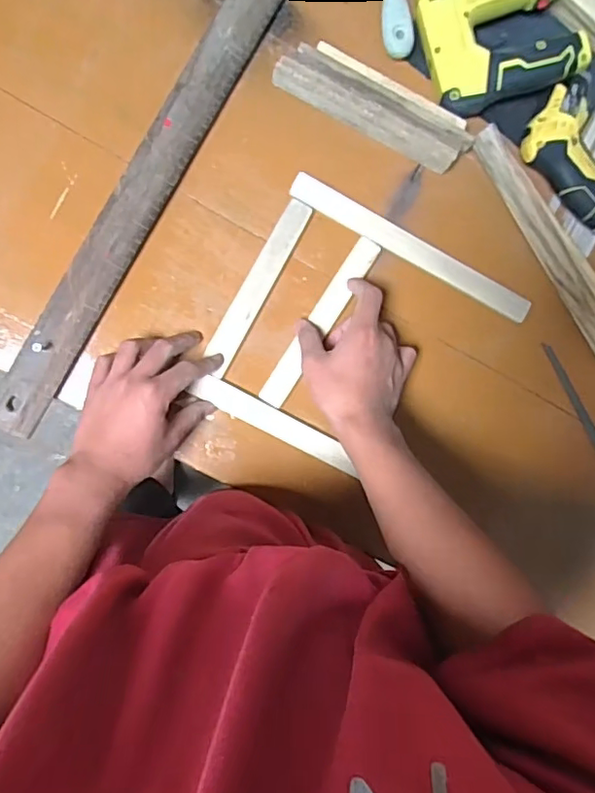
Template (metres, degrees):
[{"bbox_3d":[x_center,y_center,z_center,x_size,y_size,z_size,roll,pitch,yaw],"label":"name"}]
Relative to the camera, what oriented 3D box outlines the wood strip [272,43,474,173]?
[{"bbox_3d":[0.079,-0.299,0.593,0.210,0.015,0.047,25,107,-8],"label":"wood strip"}]

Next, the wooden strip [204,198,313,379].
[{"bbox_3d":[-0.042,-0.118,0.599,0.028,0.007,0.196,29,88,-7],"label":"wooden strip"}]

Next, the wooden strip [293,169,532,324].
[{"bbox_3d":[0.126,-0.161,0.621,0.289,0.008,0.030,28,89,-7],"label":"wooden strip"}]

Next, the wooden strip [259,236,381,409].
[{"bbox_3d":[0.025,-0.080,0.607,0.028,0.008,0.204,33,86,-7],"label":"wooden strip"}]

